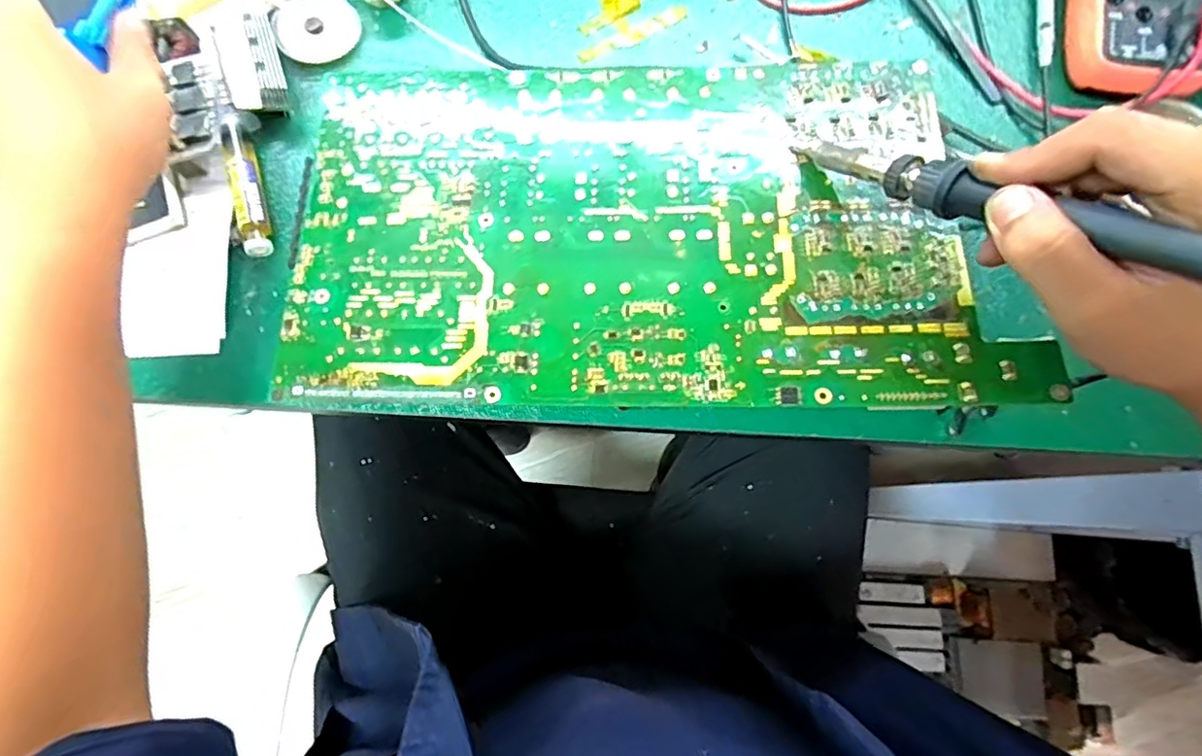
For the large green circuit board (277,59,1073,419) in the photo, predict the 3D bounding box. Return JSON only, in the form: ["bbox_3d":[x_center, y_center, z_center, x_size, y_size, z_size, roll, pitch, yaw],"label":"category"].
[{"bbox_3d":[0.014,-0.080,0.292,0.342,0.008,0.195,0,74,4],"label":"large green circuit board"}]

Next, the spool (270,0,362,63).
[{"bbox_3d":[-0.185,-0.230,0.369,0.052,0.004,0.046,-24,93,-15],"label":"spool"}]

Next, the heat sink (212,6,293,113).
[{"bbox_3d":[-0.217,-0.198,0.354,0.035,0.027,0.071,-21,78,-4],"label":"heat sink"}]

